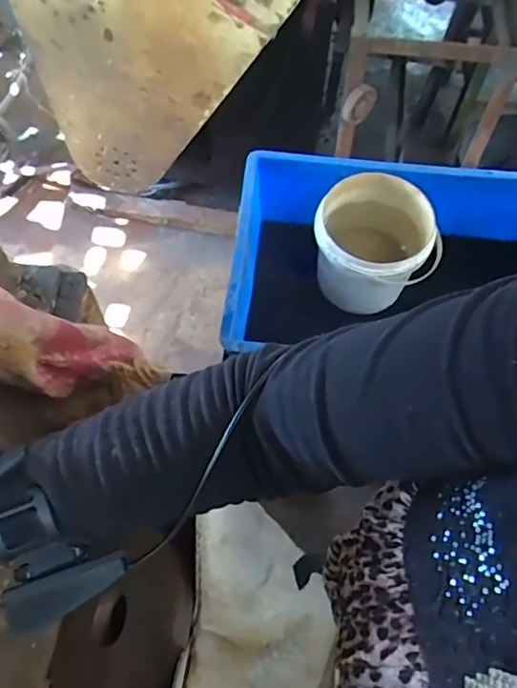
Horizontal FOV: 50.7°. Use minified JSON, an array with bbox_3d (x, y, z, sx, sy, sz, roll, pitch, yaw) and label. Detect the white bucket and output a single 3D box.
[{"bbox_3d":[0.169,-0.134,0.801,0.179,0.148,0.153,13,62,4],"label":"white bucket"}]

